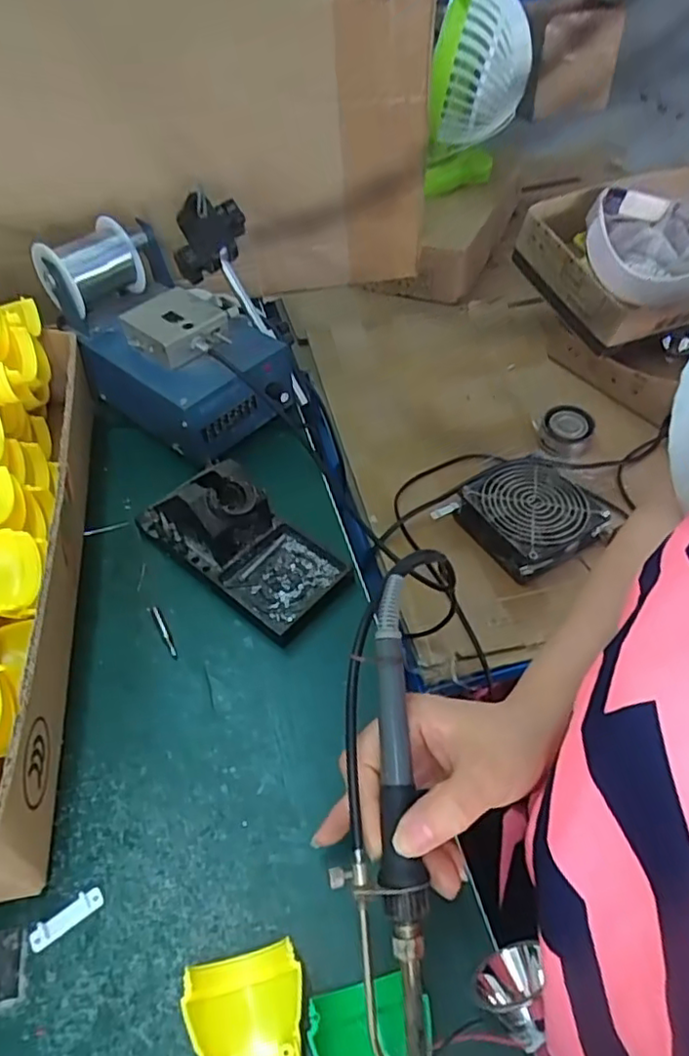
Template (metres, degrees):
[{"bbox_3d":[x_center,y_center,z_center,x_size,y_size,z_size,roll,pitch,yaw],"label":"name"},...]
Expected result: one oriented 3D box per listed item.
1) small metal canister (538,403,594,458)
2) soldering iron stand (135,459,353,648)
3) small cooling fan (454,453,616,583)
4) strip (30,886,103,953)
[{"bbox_3d":[0.275,-0.121,0.789,0.062,0.036,0.060,21,58,18],"label":"small metal canister"},{"bbox_3d":[-0.075,0.000,0.442,0.147,0.070,0.071,32,58,26],"label":"soldering iron stand"},{"bbox_3d":[0.204,-0.017,0.691,0.132,0.044,0.125,-31,57,-17],"label":"small cooling fan"},{"bbox_3d":[-0.142,0.199,0.324,0.037,0.004,0.012,-32,56,-22],"label":"strip"}]

